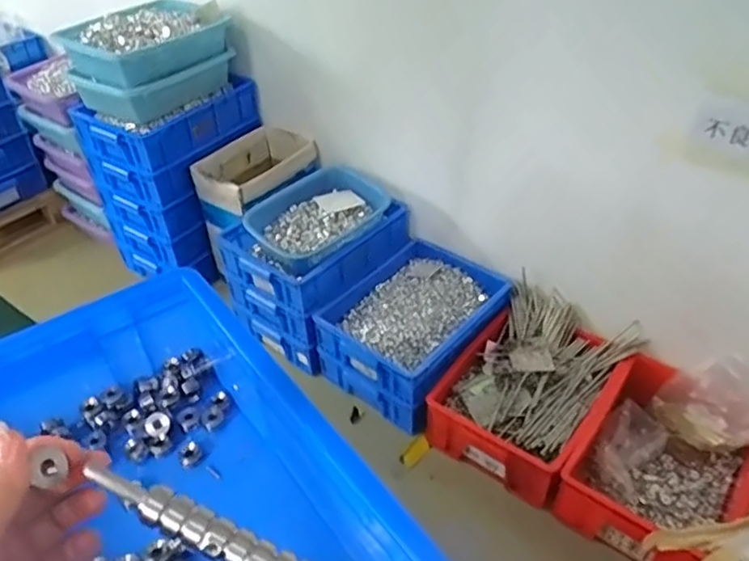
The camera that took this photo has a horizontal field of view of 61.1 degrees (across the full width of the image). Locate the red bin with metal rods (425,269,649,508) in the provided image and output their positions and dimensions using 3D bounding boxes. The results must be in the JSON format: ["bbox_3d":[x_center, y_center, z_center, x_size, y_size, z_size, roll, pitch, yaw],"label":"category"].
[{"bbox_3d":[0.361,0.228,1.468,0.336,0.155,0.483,27,47,29],"label":"red bin with metal rods"}]

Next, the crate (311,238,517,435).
[{"bbox_3d":[0.110,0.115,1.619,0.341,0.177,0.448,27,47,30],"label":"crate"}]

